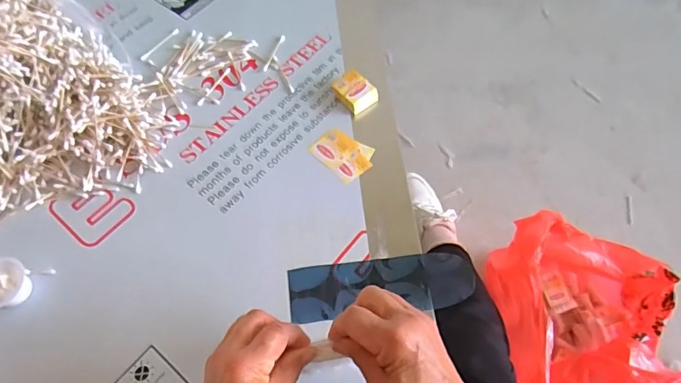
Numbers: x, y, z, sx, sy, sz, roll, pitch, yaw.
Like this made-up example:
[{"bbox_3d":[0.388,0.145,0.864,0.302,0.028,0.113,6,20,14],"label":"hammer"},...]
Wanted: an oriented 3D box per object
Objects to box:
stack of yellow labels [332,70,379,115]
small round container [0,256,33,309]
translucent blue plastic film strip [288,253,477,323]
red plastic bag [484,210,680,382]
[{"bbox_3d":[0.019,-0.130,0.590,0.054,0.023,0.040,40,69,22],"label":"stack of yellow labels"},{"bbox_3d":[-0.358,0.100,0.475,0.048,0.029,0.054,12,61,10],"label":"small round container"},{"bbox_3d":[0.043,0.100,0.477,0.191,0.010,0.058,-7,64,0],"label":"translucent blue plastic film strip"},{"bbox_3d":[0.396,0.232,0.740,0.288,0.201,0.346,10,61,9],"label":"red plastic bag"}]

